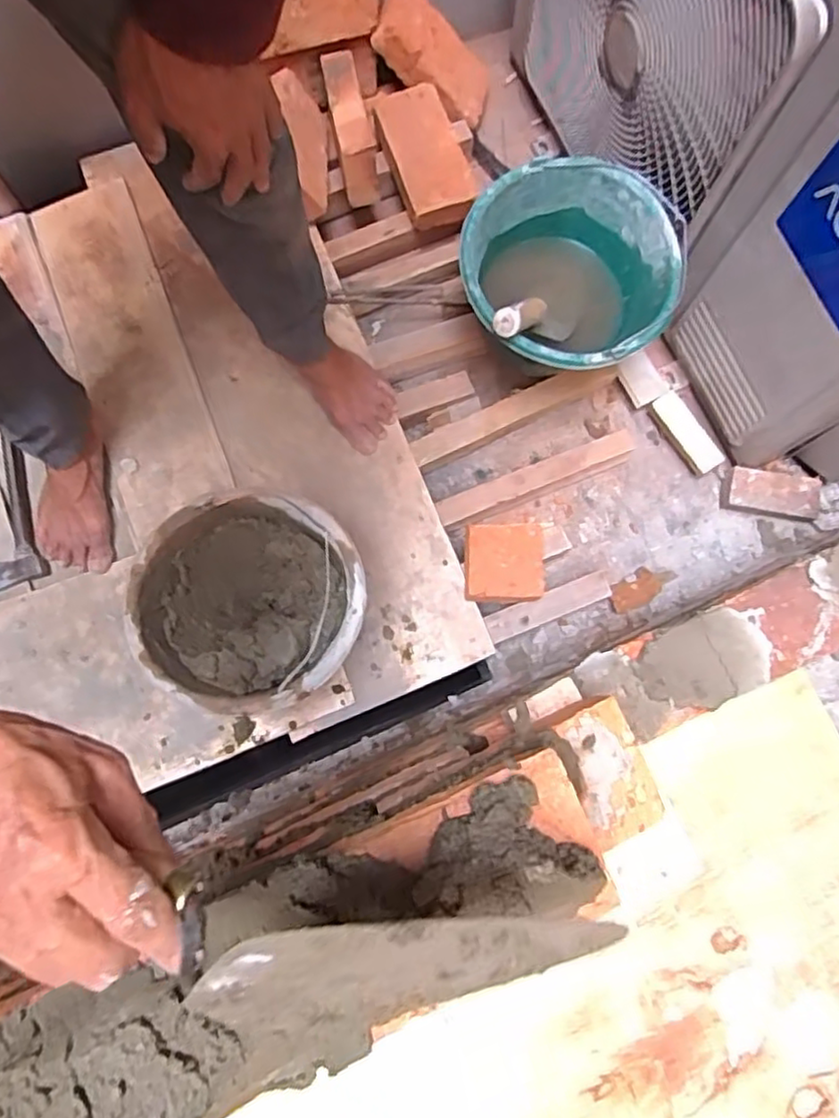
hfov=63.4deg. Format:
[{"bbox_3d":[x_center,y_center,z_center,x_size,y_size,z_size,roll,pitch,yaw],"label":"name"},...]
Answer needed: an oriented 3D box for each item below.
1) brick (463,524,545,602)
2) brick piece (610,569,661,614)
[{"bbox_3d":[0.109,0.007,0.896,0.098,0.049,0.099,0,79,-1],"label":"brick"},{"bbox_3d":[0.305,0.047,0.967,0.071,0.022,0.046,-33,82,-7],"label":"brick piece"}]

